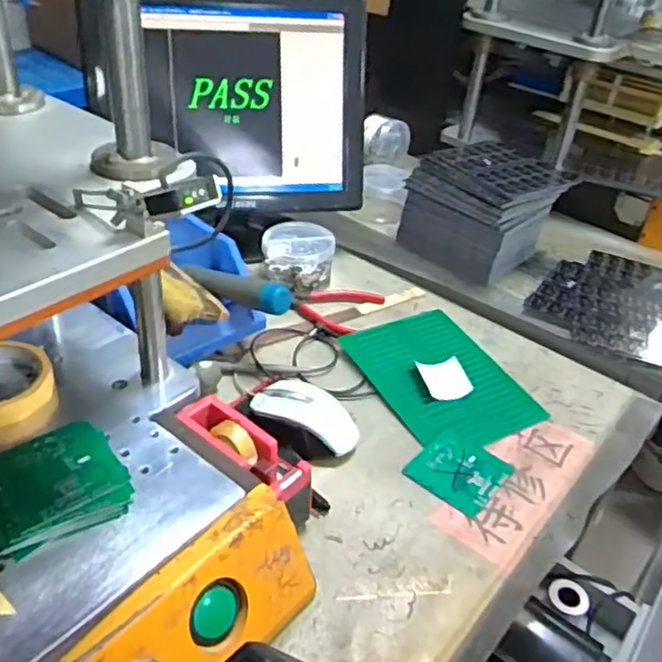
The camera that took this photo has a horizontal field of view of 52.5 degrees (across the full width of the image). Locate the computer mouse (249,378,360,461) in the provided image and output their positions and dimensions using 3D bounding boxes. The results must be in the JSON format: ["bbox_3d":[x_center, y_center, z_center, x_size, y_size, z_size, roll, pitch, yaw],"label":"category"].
[{"bbox_3d":[-0.029,0.088,0.683,0.116,0.041,0.070,31,43,29],"label":"computer mouse"}]

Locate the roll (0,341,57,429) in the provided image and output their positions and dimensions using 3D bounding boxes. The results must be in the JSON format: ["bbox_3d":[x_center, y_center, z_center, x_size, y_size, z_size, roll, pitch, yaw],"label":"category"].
[{"bbox_3d":[-0.292,0.043,0.585,0.091,0.028,0.098,4,37,-3],"label":"roll"}]

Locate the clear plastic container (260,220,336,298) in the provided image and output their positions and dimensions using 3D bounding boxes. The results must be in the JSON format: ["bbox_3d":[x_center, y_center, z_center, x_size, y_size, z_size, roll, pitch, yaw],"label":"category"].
[{"bbox_3d":[-0.046,-0.102,0.926,0.099,0.056,0.099,5,37,-2],"label":"clear plastic container"}]

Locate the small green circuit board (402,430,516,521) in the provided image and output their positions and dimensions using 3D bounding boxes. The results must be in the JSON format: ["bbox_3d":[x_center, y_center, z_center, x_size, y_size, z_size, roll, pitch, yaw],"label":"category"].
[{"bbox_3d":[0.128,0.139,0.670,0.085,0.004,0.085,29,42,27],"label":"small green circuit board"}]

